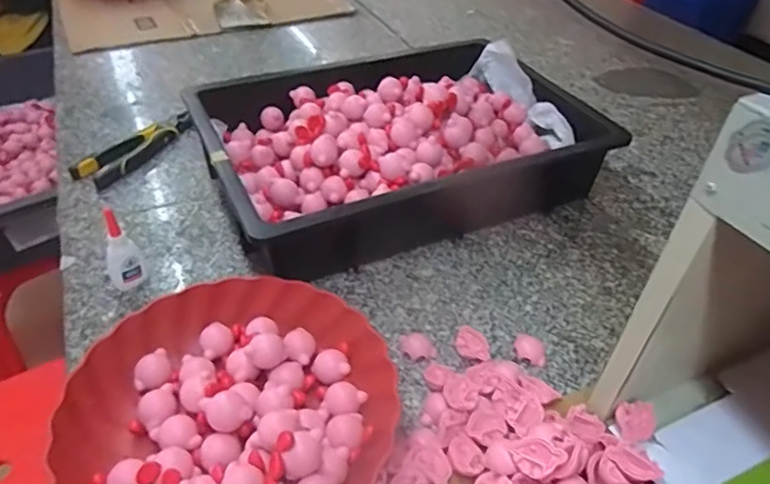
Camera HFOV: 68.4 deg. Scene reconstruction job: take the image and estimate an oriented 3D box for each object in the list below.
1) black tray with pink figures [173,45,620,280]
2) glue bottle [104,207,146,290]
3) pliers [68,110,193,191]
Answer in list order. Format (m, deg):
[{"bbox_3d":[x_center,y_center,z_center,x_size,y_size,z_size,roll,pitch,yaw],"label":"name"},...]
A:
[{"bbox_3d":[0.013,-0.116,0.704,0.440,0.122,0.303,-18,45,-20],"label":"black tray with pink figures"},{"bbox_3d":[-0.259,0.004,0.549,0.033,0.086,0.036,-23,47,-25],"label":"glue bottle"},{"bbox_3d":[-0.321,-0.126,0.752,0.052,0.023,0.180,23,46,22],"label":"pliers"}]

